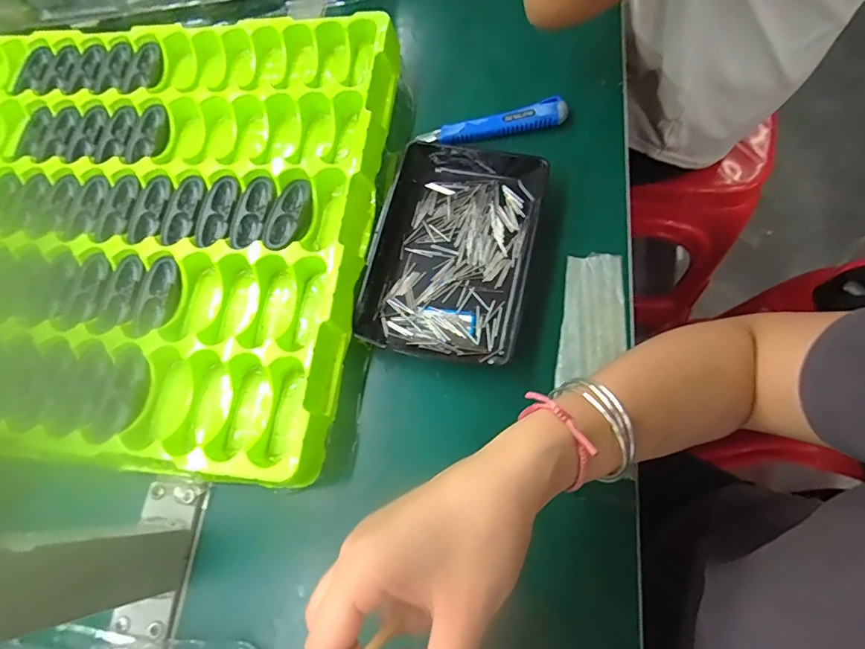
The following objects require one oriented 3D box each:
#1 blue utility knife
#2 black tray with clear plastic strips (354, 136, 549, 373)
[{"bbox_3d":[0.053,-0.179,0.420,0.126,0.018,0.025,-9,70,3],"label":"blue utility knife"},{"bbox_3d":[0.018,-0.067,0.387,0.123,0.023,0.192,11,73,10],"label":"black tray with clear plastic strips"}]

